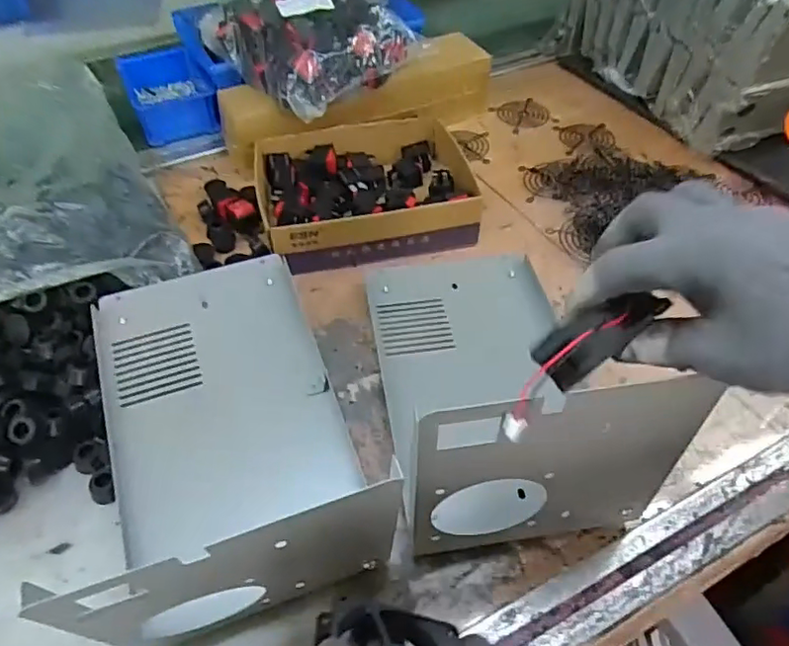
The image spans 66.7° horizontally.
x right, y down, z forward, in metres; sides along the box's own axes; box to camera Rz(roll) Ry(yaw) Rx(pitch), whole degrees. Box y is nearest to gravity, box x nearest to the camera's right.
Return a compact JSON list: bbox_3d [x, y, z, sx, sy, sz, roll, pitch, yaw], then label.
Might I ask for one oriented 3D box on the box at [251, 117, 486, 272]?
[{"bbox_3d":[-0.031,-0.145,0.638,0.215,0.056,0.186,-14,47,-7],"label":"box"}]

